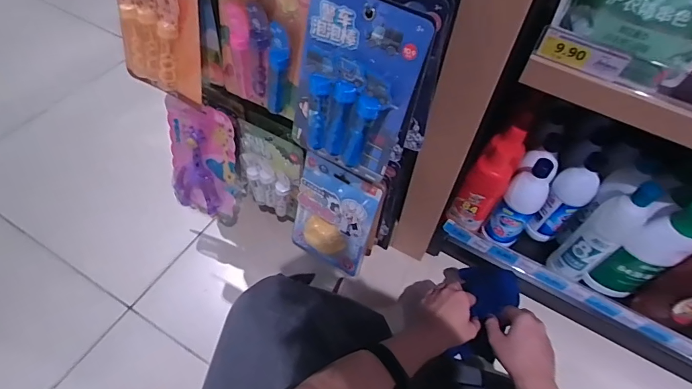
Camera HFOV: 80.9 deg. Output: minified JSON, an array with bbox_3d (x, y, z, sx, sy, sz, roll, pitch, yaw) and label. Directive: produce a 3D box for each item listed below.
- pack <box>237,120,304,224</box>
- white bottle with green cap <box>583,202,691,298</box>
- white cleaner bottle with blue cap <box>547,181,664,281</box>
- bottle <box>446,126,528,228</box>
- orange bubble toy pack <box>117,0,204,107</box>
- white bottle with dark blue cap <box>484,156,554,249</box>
[{"bbox_3d":[-0.134,-0.030,0.731,0.132,0.194,0.042,33,59,19],"label":"pack"},{"bbox_3d":[0.484,0.084,0.655,0.078,0.238,0.052,26,53,15],"label":"white bottle with green cap"},{"bbox_3d":[0.422,0.064,0.665,0.068,0.233,0.068,-33,62,-24],"label":"white cleaner bottle with blue cap"},{"bbox_3d":[0.250,-0.025,0.718,0.067,0.206,0.082,31,58,18],"label":"bottle"},{"bbox_3d":[-0.254,-0.234,0.535,0.142,0.204,0.020,22,37,11],"label":"orange bubble toy pack"},{"bbox_3d":[0.311,0.009,0.708,0.064,0.193,0.077,36,60,21],"label":"white bottle with dark blue cap"}]

